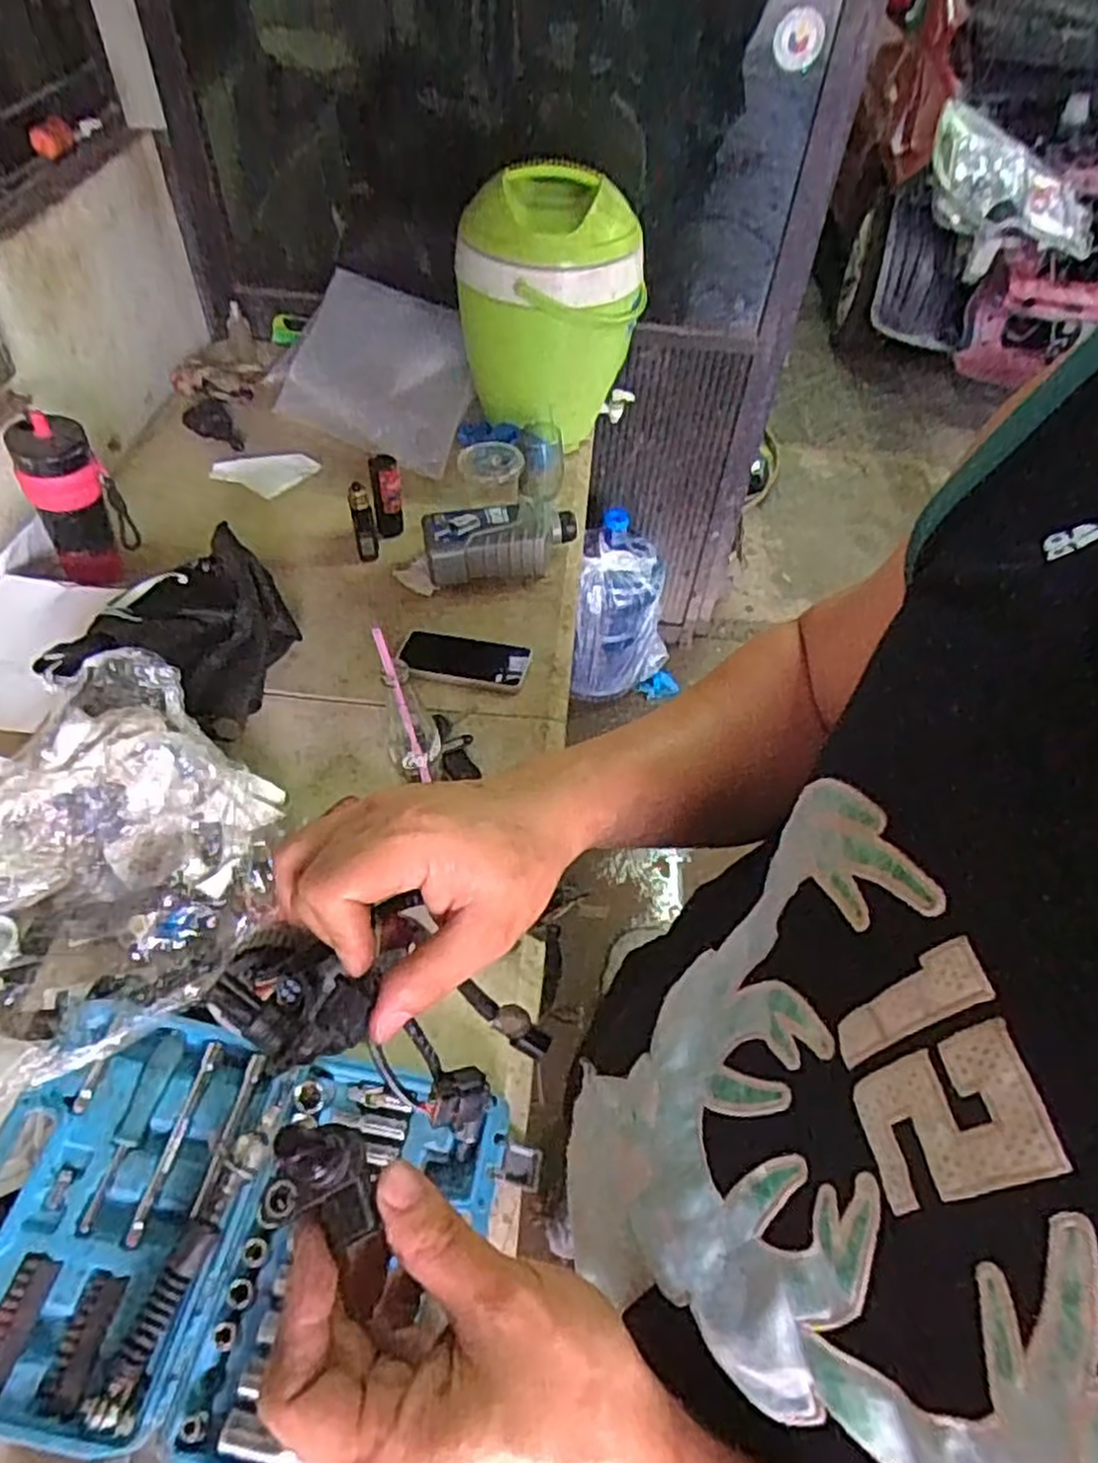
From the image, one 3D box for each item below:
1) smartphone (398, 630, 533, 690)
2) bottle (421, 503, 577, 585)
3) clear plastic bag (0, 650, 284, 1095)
[{"bbox_3d":[-0.109,-0.095,1.014,0.165,0.008,0.087,8,45,3],"label":"smartphone"},{"bbox_3d":[-0.063,-0.266,1.110,0.221,0.077,0.098,-7,52,-9],"label":"bottle"},{"bbox_3d":[-0.465,0.134,0.728,0.393,0.125,0.385,-9,52,-11],"label":"clear plastic bag"}]

